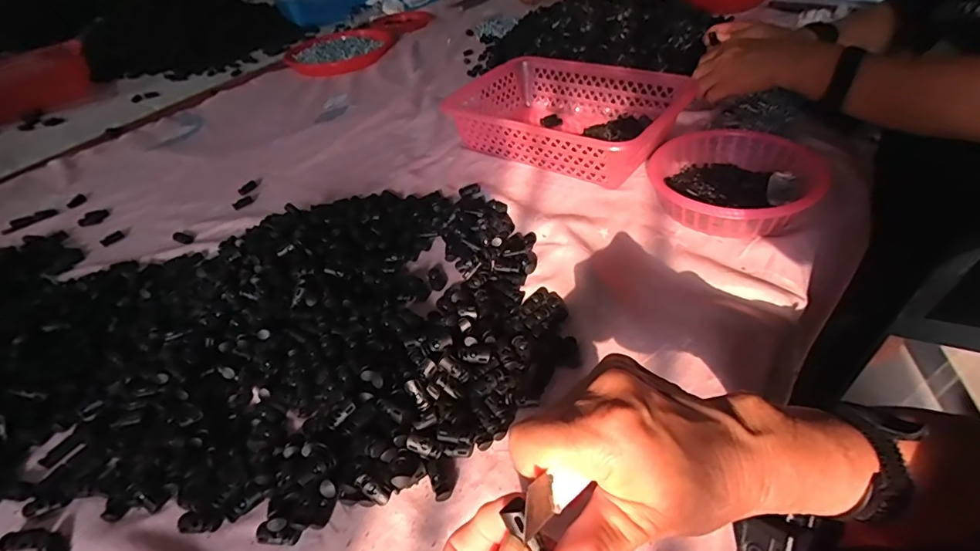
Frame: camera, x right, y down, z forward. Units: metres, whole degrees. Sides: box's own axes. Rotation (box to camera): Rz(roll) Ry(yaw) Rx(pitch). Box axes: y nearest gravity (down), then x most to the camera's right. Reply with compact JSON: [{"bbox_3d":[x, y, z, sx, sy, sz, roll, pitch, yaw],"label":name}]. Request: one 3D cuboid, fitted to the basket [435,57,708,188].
[{"bbox_3d":[0.100,-0.226,0.674,0.294,0.081,0.199,25,52,29],"label":"basket"}]

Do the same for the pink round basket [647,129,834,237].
[{"bbox_3d":[0.266,-0.102,0.527,0.166,0.052,0.164,-4,43,3],"label":"pink round basket"}]

